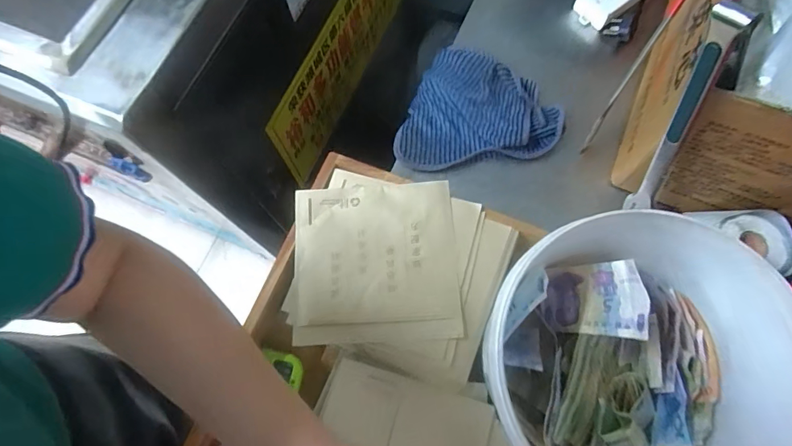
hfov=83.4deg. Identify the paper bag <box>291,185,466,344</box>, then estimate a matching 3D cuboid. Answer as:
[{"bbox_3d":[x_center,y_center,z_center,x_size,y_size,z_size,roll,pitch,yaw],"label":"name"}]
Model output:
[{"bbox_3d":[-0.022,0.039,0.470,0.168,0.009,0.166,-4,71,1],"label":"paper bag"}]

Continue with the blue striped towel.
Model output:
[{"bbox_3d":[0.099,-0.157,0.583,0.205,0.030,0.166,-8,71,0],"label":"blue striped towel"}]

